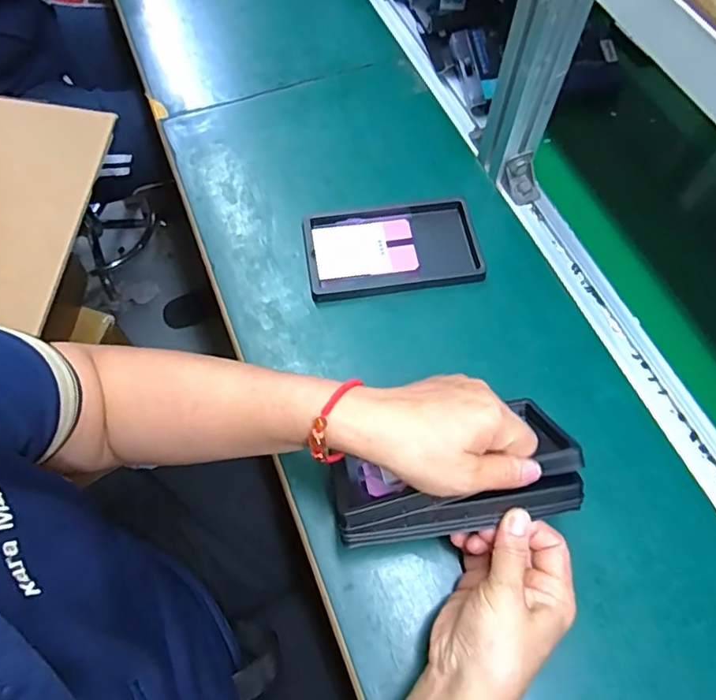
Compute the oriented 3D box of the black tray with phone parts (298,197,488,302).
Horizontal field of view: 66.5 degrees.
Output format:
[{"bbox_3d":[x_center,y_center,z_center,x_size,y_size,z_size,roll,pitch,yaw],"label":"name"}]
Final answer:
[{"bbox_3d":[0.032,-0.096,0.519,0.159,0.011,0.095,-9,64,-4],"label":"black tray with phone parts"}]

